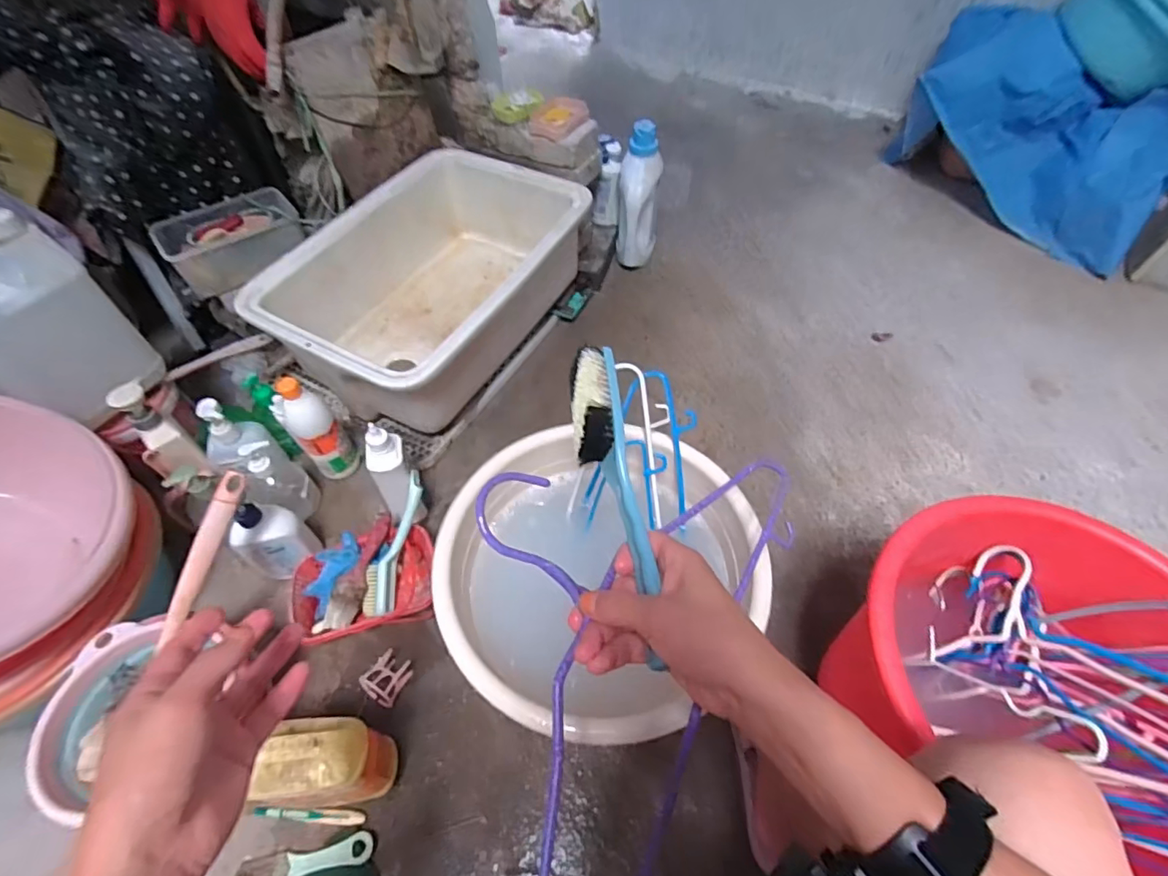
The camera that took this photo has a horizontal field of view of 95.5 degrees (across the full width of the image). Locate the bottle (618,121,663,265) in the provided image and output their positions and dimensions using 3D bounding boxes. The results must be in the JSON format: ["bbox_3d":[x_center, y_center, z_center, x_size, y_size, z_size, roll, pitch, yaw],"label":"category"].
[{"bbox_3d":[0.124,-0.529,1.177,0.092,0.262,0.107,3,54,4],"label":"bottle"}]

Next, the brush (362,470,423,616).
[{"bbox_3d":[-0.278,0.155,0.786,0.051,0.023,0.211,14,81,11],"label":"brush"}]

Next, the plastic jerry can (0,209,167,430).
[{"bbox_3d":[-0.729,-0.142,0.717,0.104,0.238,0.173,30,60,21],"label":"plastic jerry can"}]

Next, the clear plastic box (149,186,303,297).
[{"bbox_3d":[-0.653,-0.368,1.002,0.234,0.083,0.158,-34,60,-21],"label":"clear plastic box"}]

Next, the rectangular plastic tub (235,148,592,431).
[{"bbox_3d":[-0.265,-0.298,1.014,0.388,0.188,0.605,26,59,18],"label":"rectangular plastic tub"}]

